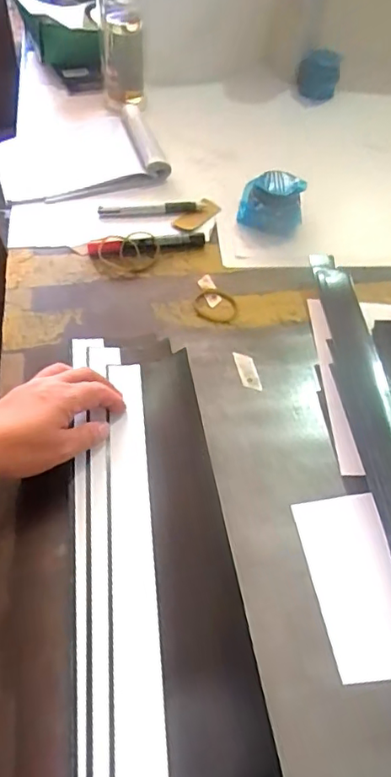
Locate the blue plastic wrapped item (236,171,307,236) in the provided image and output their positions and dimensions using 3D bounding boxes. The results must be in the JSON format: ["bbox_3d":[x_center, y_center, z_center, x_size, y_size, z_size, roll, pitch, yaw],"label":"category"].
[{"bbox_3d":[0.093,-0.227,0.699,0.077,0.062,0.051,12,56,7],"label":"blue plastic wrapped item"}]

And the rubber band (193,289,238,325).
[{"bbox_3d":[0.023,-0.092,0.640,0.051,0.004,0.048,0,60,1],"label":"rubber band"}]

